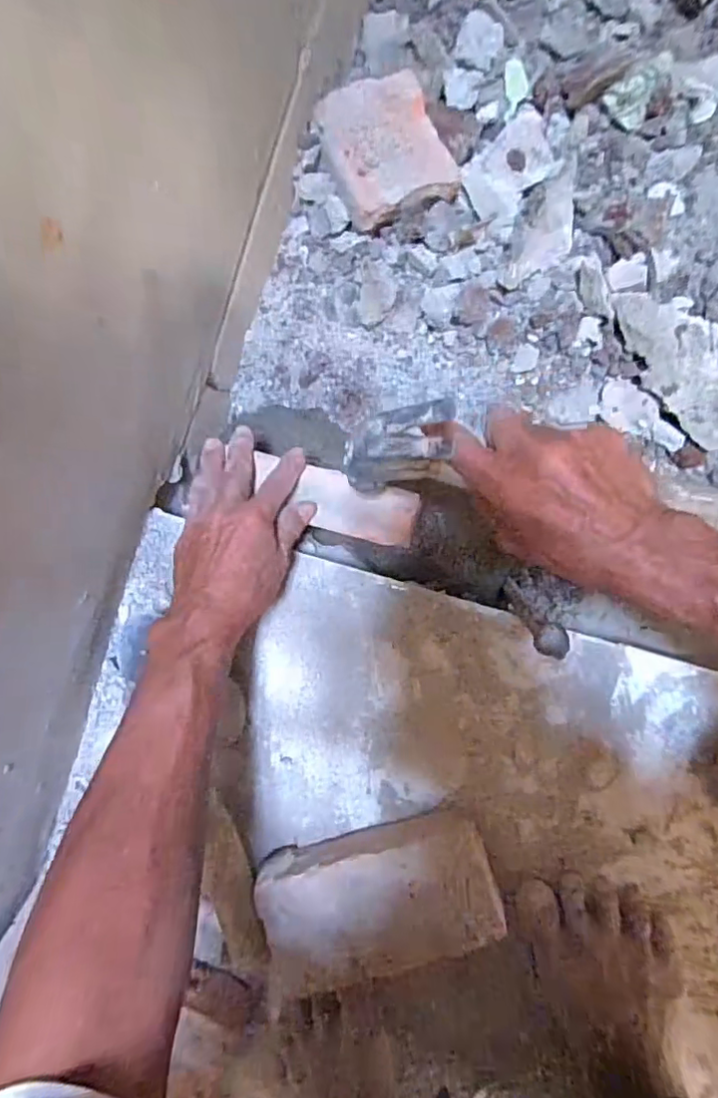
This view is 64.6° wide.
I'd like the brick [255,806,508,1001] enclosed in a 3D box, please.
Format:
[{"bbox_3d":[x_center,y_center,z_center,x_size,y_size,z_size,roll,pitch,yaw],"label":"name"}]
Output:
[{"bbox_3d":[0.008,0.269,0.434,0.191,0.048,0.102,-22,90,7],"label":"brick"}]

